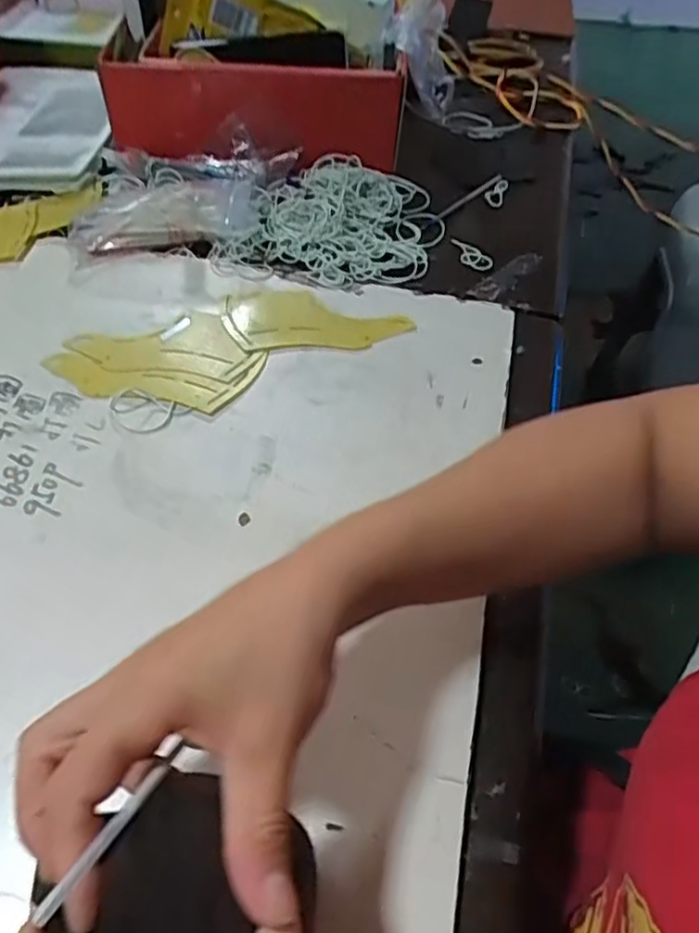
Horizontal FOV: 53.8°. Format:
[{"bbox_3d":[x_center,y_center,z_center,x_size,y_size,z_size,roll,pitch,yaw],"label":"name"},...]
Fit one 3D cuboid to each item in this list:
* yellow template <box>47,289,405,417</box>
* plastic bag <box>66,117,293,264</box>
[{"bbox_3d":[-0.086,-0.094,0.514,0.243,0.006,0.105,-21,55,-18],"label":"yellow template"},{"bbox_3d":[-0.144,-0.251,0.609,0.167,0.045,0.174,3,51,0],"label":"plastic bag"}]

